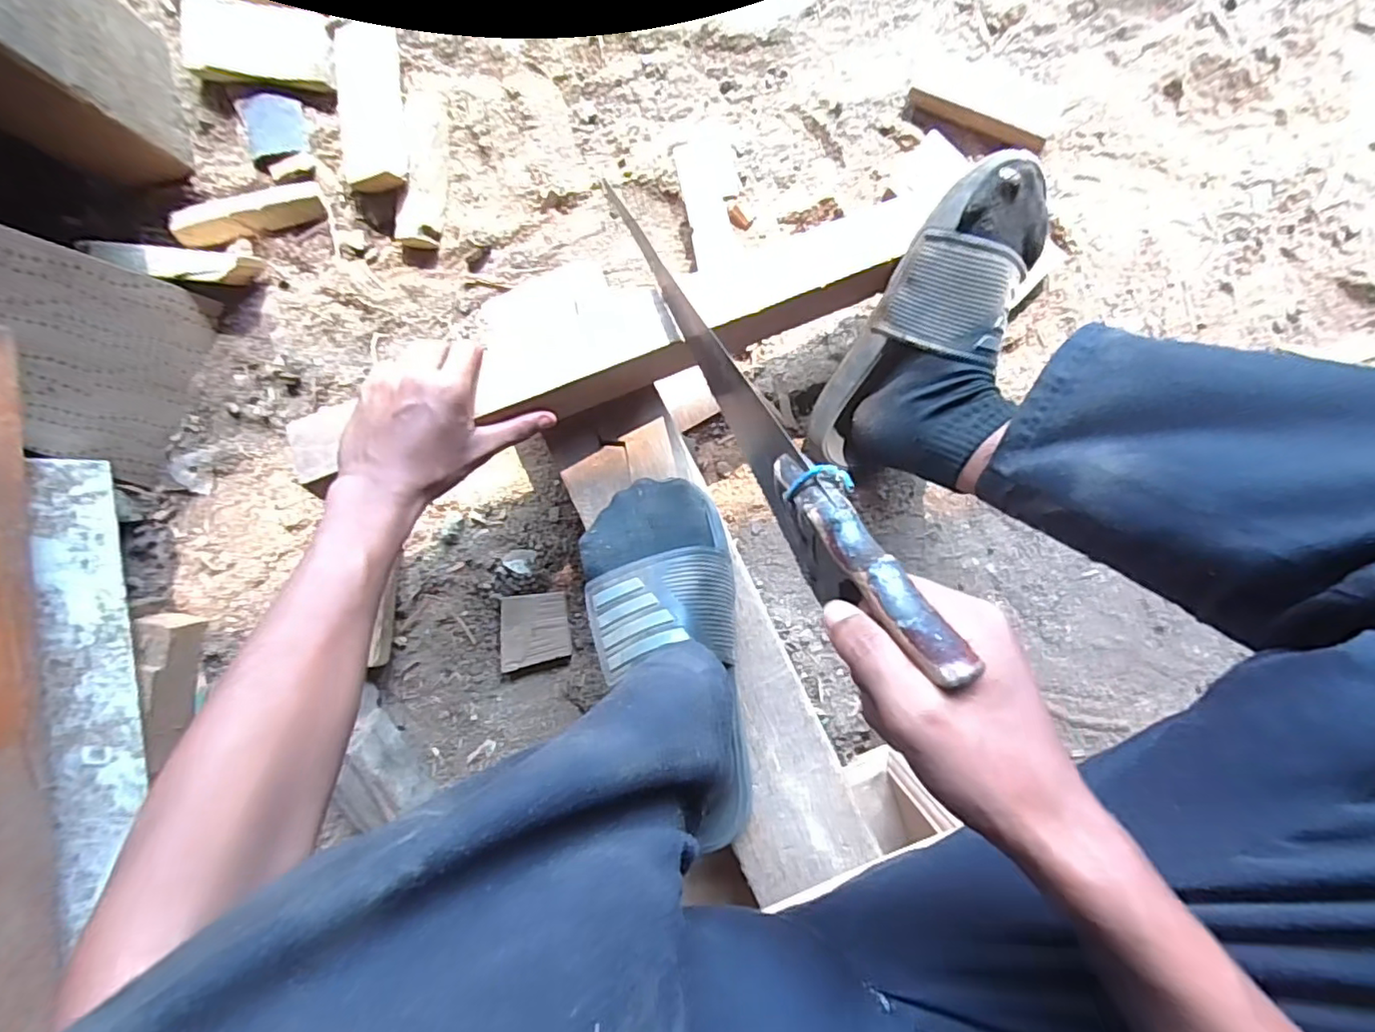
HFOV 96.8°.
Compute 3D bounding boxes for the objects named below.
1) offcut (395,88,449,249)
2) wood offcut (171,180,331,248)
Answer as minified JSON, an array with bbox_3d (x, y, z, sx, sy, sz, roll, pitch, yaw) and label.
[{"bbox_3d":[-0.236,-0.312,0.546,0.040,0.013,0.130,9,93,0],"label":"offcut"},{"bbox_3d":[-0.389,-0.269,0.542,0.125,0.020,0.033,-20,92,-10],"label":"wood offcut"}]

